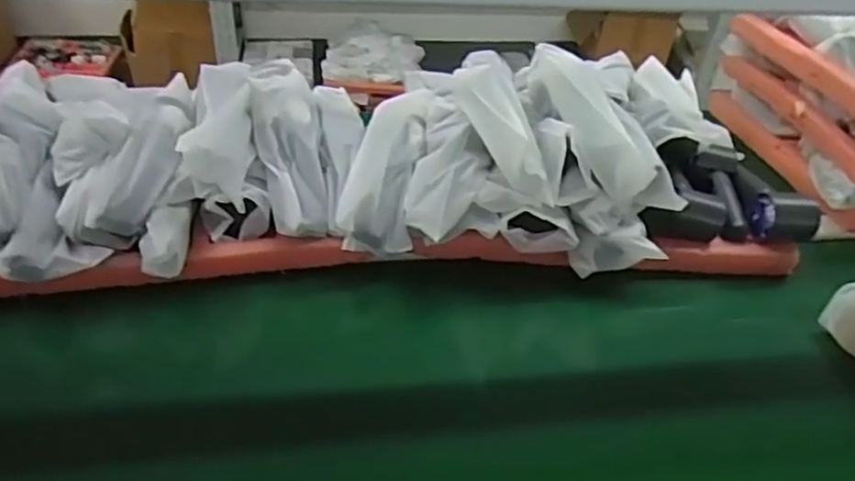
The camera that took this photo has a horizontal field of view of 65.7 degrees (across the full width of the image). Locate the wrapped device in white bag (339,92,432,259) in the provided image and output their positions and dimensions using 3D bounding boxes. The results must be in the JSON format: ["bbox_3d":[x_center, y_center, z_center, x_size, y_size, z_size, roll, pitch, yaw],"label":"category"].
[{"bbox_3d":[-0.039,-0.079,0.702,0.067,0.055,0.188,11,66,8],"label":"wrapped device in white bag"}]

